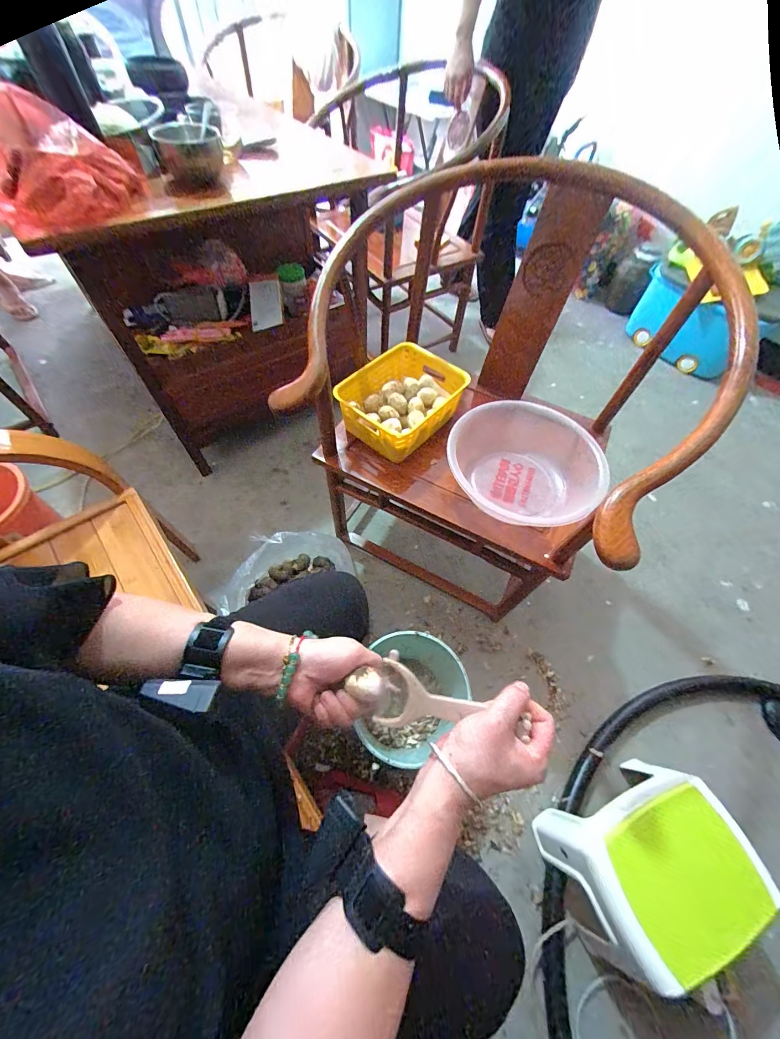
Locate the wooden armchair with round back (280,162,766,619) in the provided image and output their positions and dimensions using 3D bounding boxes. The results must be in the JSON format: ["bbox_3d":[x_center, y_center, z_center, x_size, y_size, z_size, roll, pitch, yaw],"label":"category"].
[{"bbox_3d":[0.223,-0.186,0.798,0.577,0.761,0.540,32,62,14],"label":"wooden armchair with round back"}]

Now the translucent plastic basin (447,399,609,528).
[{"bbox_3d":[0.281,-0.117,0.723,0.268,0.101,0.281,2,59,-3],"label":"translucent plastic basin"}]

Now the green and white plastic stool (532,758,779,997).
[{"bbox_3d":[0.479,0.644,0.672,0.295,0.220,0.208,-17,62,-14],"label":"green and white plastic stool"}]

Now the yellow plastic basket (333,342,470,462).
[{"bbox_3d":[0.035,-0.258,0.797,0.271,0.130,0.192,-39,69,-23],"label":"yellow plastic basket"}]

